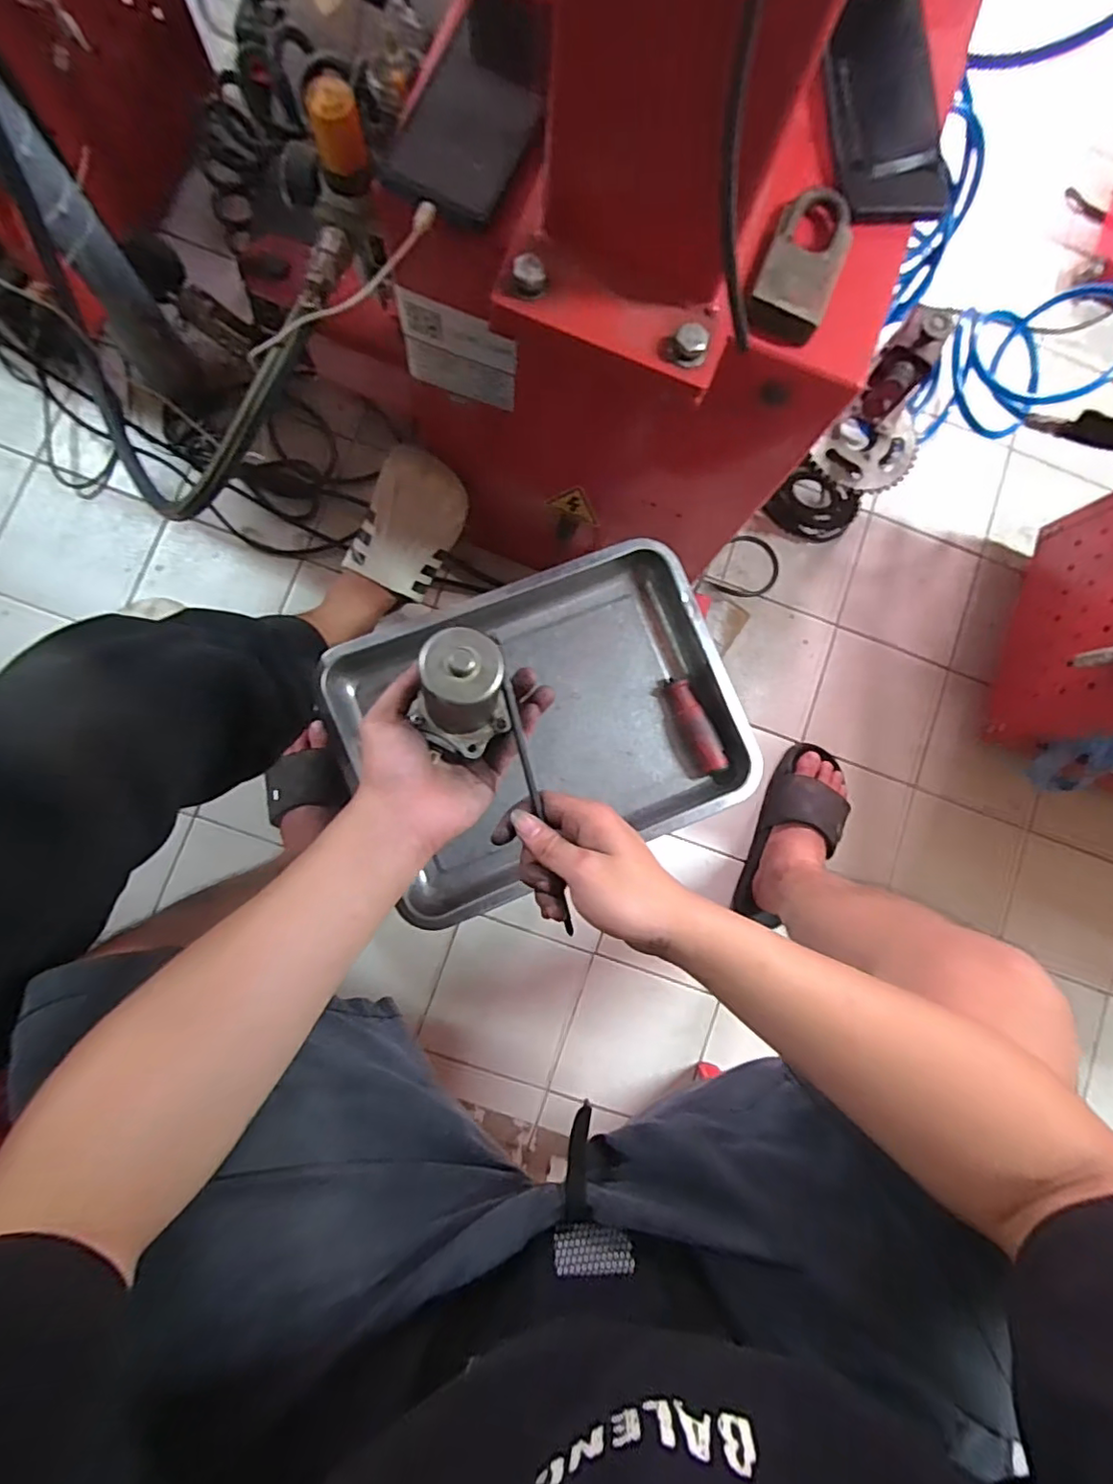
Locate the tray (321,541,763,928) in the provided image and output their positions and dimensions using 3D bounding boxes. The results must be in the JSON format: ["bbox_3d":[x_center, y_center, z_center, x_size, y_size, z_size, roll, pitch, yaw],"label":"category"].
[{"bbox_3d":[-0.008,-0.016,0.615,0.381,0.045,0.298,-24,88,-6],"label":"tray"}]

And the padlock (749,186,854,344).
[{"bbox_3d":[0.163,-0.318,0.391,0.048,0.022,0.099,21,84,-3],"label":"padlock"}]

